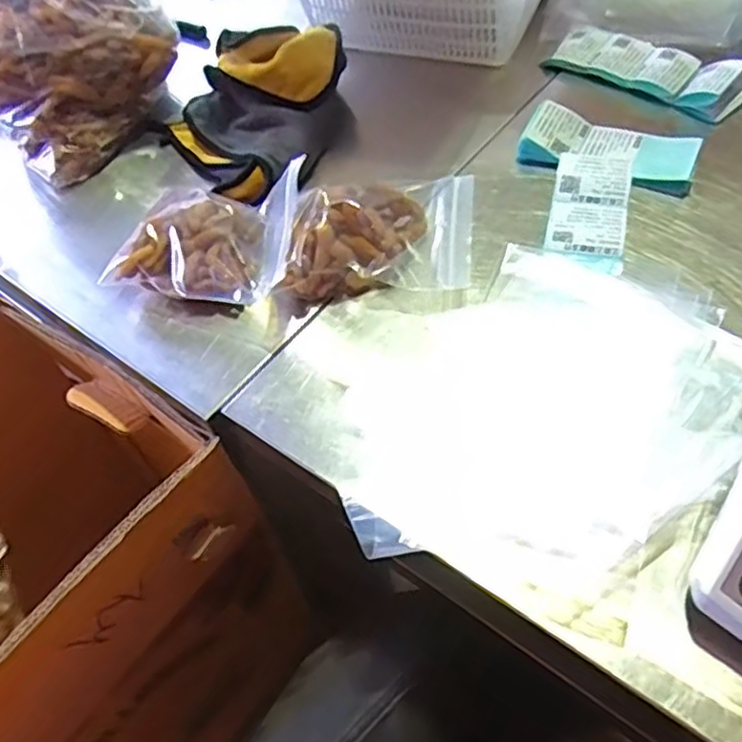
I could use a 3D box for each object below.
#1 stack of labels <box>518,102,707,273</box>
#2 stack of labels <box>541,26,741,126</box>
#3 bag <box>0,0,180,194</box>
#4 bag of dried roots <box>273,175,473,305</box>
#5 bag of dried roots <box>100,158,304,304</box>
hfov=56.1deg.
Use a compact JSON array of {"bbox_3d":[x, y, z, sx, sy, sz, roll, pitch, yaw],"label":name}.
[{"bbox_3d":[0.195,-0.167,0.620,0.151,0.033,0.177,22,60,20],"label":"stack of labels"},{"bbox_3d":[0.282,-0.316,0.712,0.200,0.032,0.067,35,65,26],"label":"stack of labels"},{"bbox_3d":[-0.308,-0.322,0.721,0.144,0.177,0.207,31,63,24],"label":"bag"},{"bbox_3d":[0.008,-0.128,0.591,0.154,0.051,0.139,-2,55,4],"label":"bag of dried roots"},{"bbox_3d":[-0.133,-0.115,0.601,0.155,0.058,0.124,10,56,12],"label":"bag of dried roots"}]

